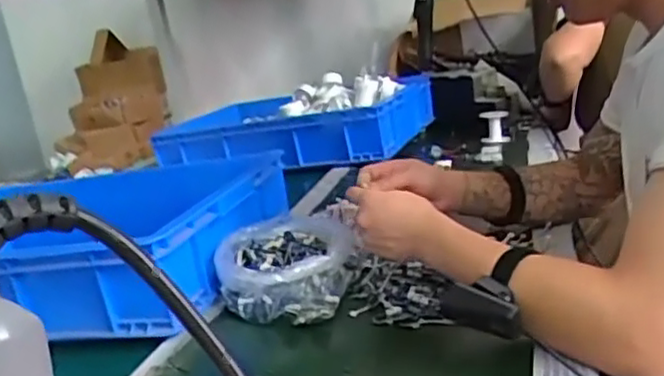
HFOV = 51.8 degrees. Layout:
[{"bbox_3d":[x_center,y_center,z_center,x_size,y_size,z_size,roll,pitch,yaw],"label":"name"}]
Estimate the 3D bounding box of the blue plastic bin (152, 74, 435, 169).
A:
[{"bbox_3d":[-0.080,-0.159,1.712,0.589,0.112,0.401,-3,15,25],"label":"blue plastic bin"}]

